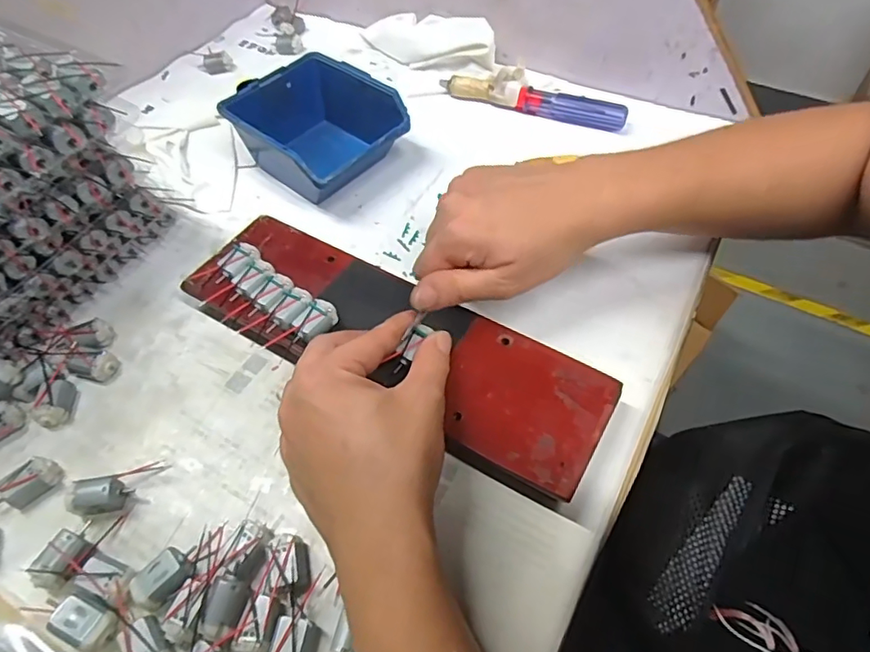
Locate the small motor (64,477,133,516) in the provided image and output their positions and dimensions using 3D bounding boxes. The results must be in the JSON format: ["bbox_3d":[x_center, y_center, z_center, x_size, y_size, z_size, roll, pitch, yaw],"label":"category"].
[{"bbox_3d":[-0.192,0.098,0.306,0.028,0.020,0.017,-9,57,-5],"label":"small motor"}]

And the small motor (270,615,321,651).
[{"bbox_3d":[-0.069,0.159,0.258,0.020,0.018,0.029,9,57,6],"label":"small motor"}]

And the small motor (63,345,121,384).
[{"bbox_3d":[-0.232,0.024,0.358,0.033,0.017,0.019,13,57,9],"label":"small motor"}]

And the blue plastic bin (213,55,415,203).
[{"bbox_3d":[-0.099,-0.170,0.461,0.126,0.055,0.110,36,63,22],"label":"blue plastic bin"}]

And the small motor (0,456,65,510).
[{"bbox_3d":[-0.239,0.094,0.311,0.018,0.016,0.035,38,64,23],"label":"small motor"}]

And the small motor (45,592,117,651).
[{"bbox_3d":[-0.178,0.146,0.266,0.035,0.019,0.020,18,58,12],"label":"small motor"}]

